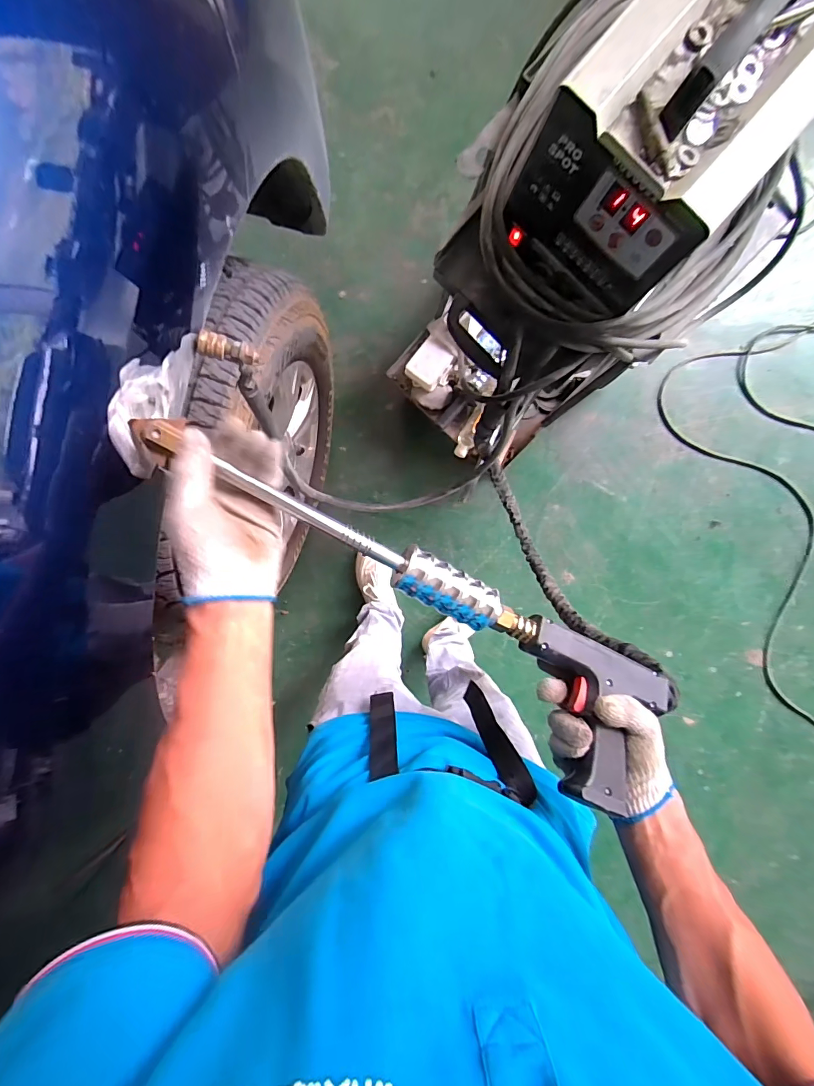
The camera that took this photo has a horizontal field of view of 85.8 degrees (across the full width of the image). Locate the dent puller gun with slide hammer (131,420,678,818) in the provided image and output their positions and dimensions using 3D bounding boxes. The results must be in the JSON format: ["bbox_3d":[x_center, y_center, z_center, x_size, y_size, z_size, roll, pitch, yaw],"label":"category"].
[{"bbox_3d":[0.017,0.060,0.394,0.554,0.076,0.131,32,94,-8],"label":"dent puller gun with slide hammer"}]

